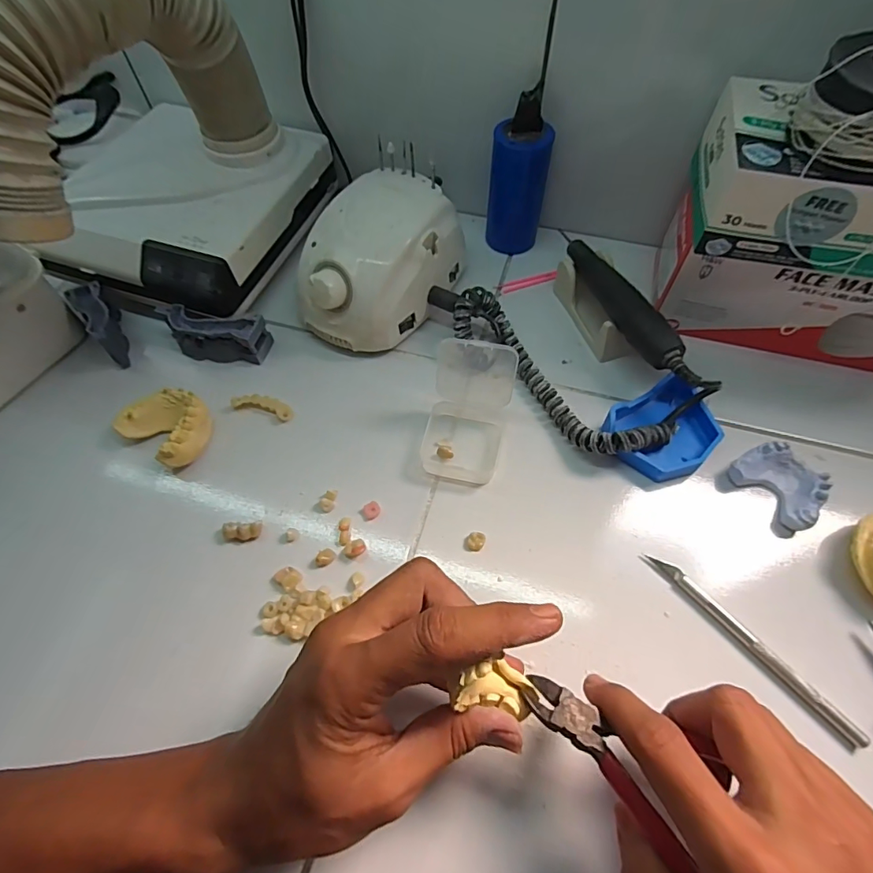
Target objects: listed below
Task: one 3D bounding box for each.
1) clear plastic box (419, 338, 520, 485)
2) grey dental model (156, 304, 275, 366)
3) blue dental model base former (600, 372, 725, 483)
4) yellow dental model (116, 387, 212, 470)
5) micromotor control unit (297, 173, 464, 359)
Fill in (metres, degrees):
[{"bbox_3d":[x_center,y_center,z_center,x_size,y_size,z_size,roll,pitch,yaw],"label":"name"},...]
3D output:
[{"bbox_3d":[0.025,-0.025,0.371,0.060,0.021,0.120,11,61,9],"label":"clear plastic box"},{"bbox_3d":[-0.184,-0.084,0.402,0.079,0.035,0.031,4,61,5],"label":"grey dental model"},{"bbox_3d":[0.169,-0.005,0.348,0.081,0.025,0.063,-27,62,-12],"label":"blue dental model base former"},{"bbox_3d":[-0.201,-0.009,0.364,0.062,0.029,0.051,28,65,18],"label":"yellow dental model"},{"bbox_3d":[-0.047,-0.143,0.403,0.104,0.084,0.136,20,63,14],"label":"micromotor control unit"}]

